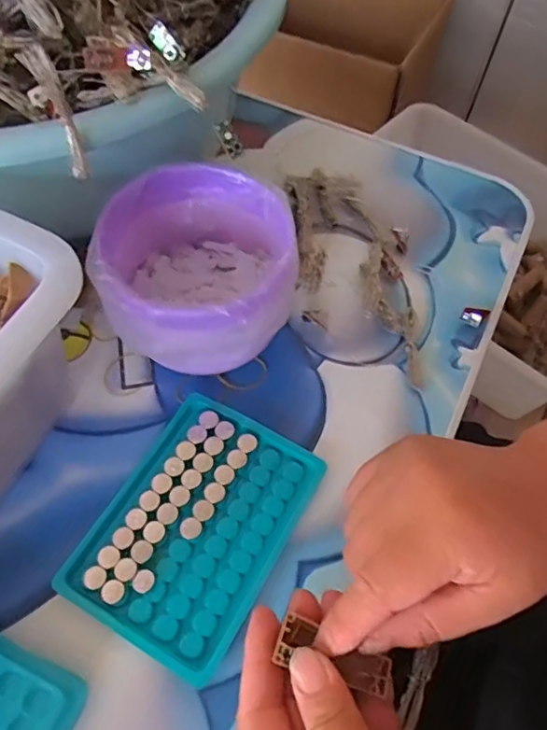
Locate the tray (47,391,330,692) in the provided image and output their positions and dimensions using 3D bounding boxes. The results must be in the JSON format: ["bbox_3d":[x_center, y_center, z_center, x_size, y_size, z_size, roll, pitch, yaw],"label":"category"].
[{"bbox_3d":[-0.043,0.086,0.312,0.097,0.008,0.132,28,63,12],"label":"tray"}]

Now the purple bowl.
[{"bbox_3d":[-0.045,-0.051,0.344,0.105,0.090,0.110,1,60,-2],"label":"purple bowl"}]

